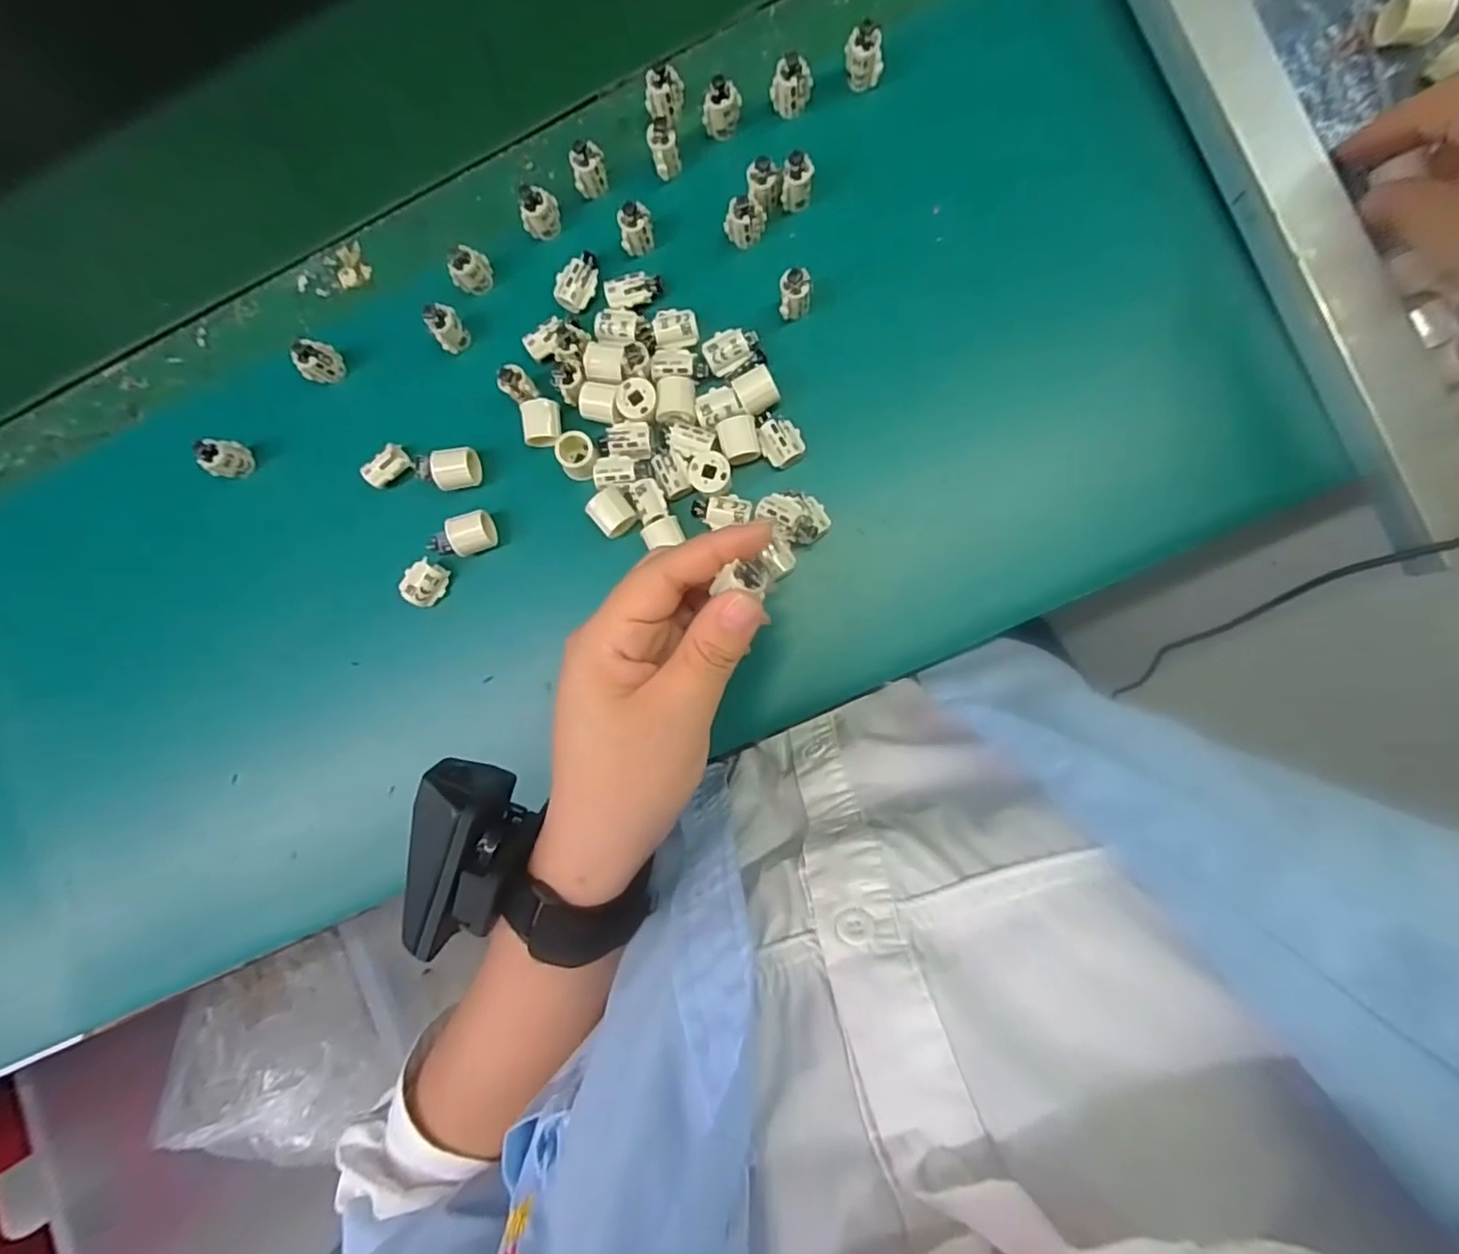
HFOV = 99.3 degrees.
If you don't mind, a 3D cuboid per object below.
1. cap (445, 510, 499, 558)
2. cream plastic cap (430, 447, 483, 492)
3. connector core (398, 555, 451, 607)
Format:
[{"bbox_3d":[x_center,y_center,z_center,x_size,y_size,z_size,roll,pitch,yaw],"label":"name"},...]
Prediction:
[{"bbox_3d":[-0.131,-0.048,0.318,0.021,0.017,0.019,-20,81,4],"label":"cap"},{"bbox_3d":[-0.141,-0.081,0.321,0.020,0.015,0.020,-9,82,5],"label":"cream plastic cap"},{"bbox_3d":[-0.159,-0.023,0.323,0.016,0.013,0.023,26,86,9],"label":"connector core"}]

